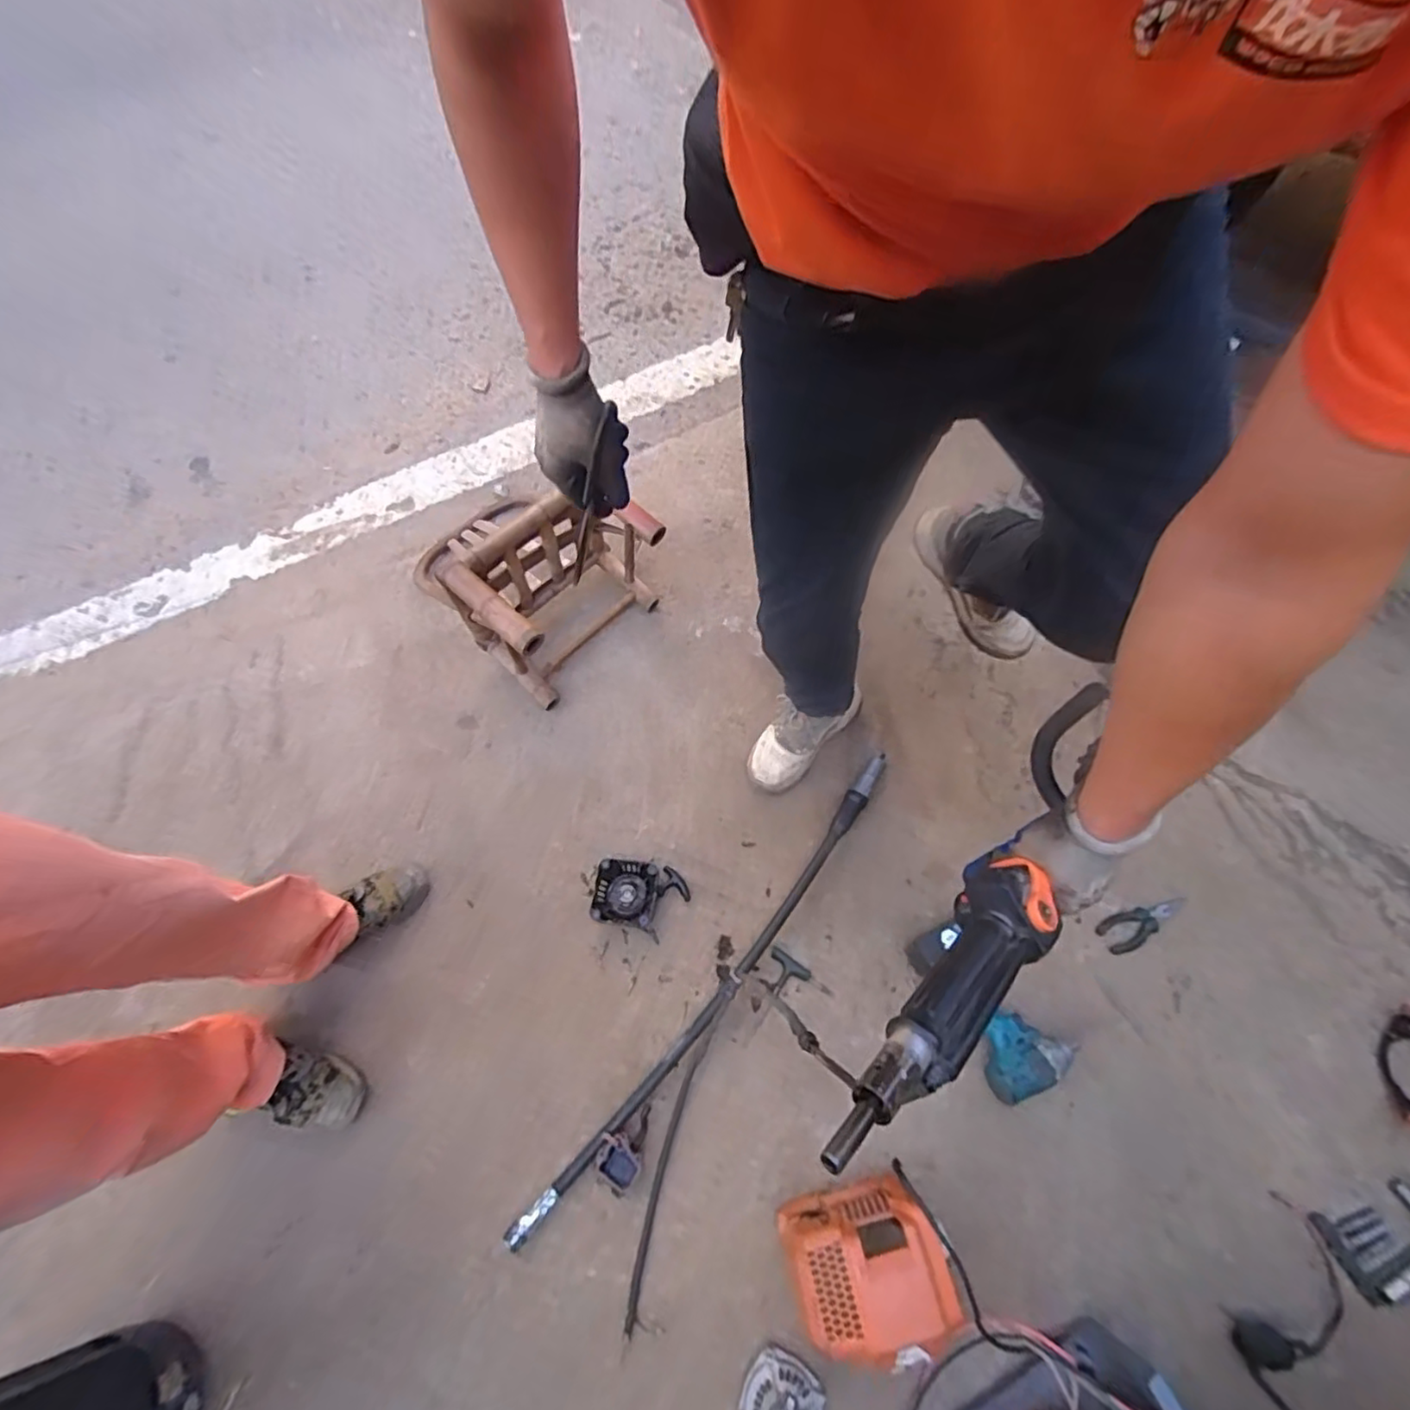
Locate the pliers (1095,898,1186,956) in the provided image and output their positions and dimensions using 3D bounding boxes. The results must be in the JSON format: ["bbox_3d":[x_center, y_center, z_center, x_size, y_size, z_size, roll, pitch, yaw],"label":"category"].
[{"bbox_3d":[0.708,0.349,1.013,0.159,0.012,0.052,-22,67,-9],"label":"pliers"}]

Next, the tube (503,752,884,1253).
[{"bbox_3d":[0.037,0.429,1.006,0.051,0.041,0.912,37,71,16],"label":"tube"}]

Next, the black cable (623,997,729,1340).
[{"bbox_3d":[-0.046,0.635,0.901,0.029,0.011,0.407,17,67,8],"label":"black cable"}]

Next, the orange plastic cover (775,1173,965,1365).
[{"bbox_3d":[0.201,0.691,0.781,0.184,0.134,0.138,-17,66,-7],"label":"orange plastic cover"}]

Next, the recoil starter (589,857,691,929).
[{"bbox_3d":[-0.111,0.326,1.083,0.157,0.043,0.109,8,66,4],"label":"recoil starter"}]

